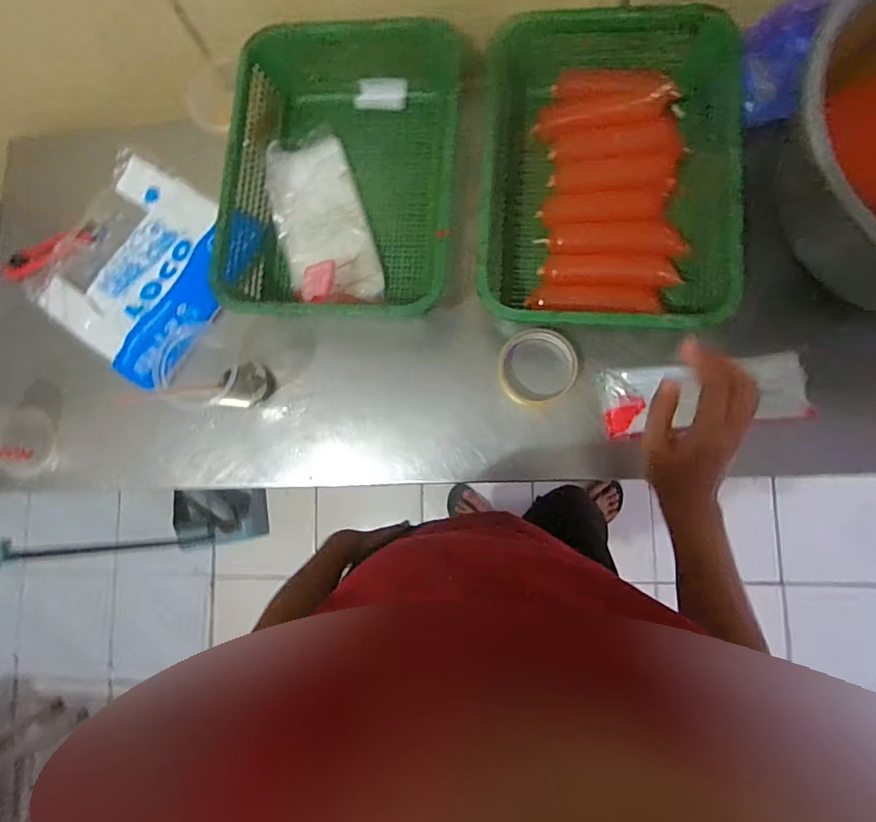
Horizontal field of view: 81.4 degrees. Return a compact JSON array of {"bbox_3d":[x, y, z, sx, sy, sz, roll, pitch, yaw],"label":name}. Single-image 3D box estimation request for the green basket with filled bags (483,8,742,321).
[{"bbox_3d":[0.185,-0.264,0.572,0.271,0.085,0.329,7,84,8],"label":"green basket with filled bags"}]

